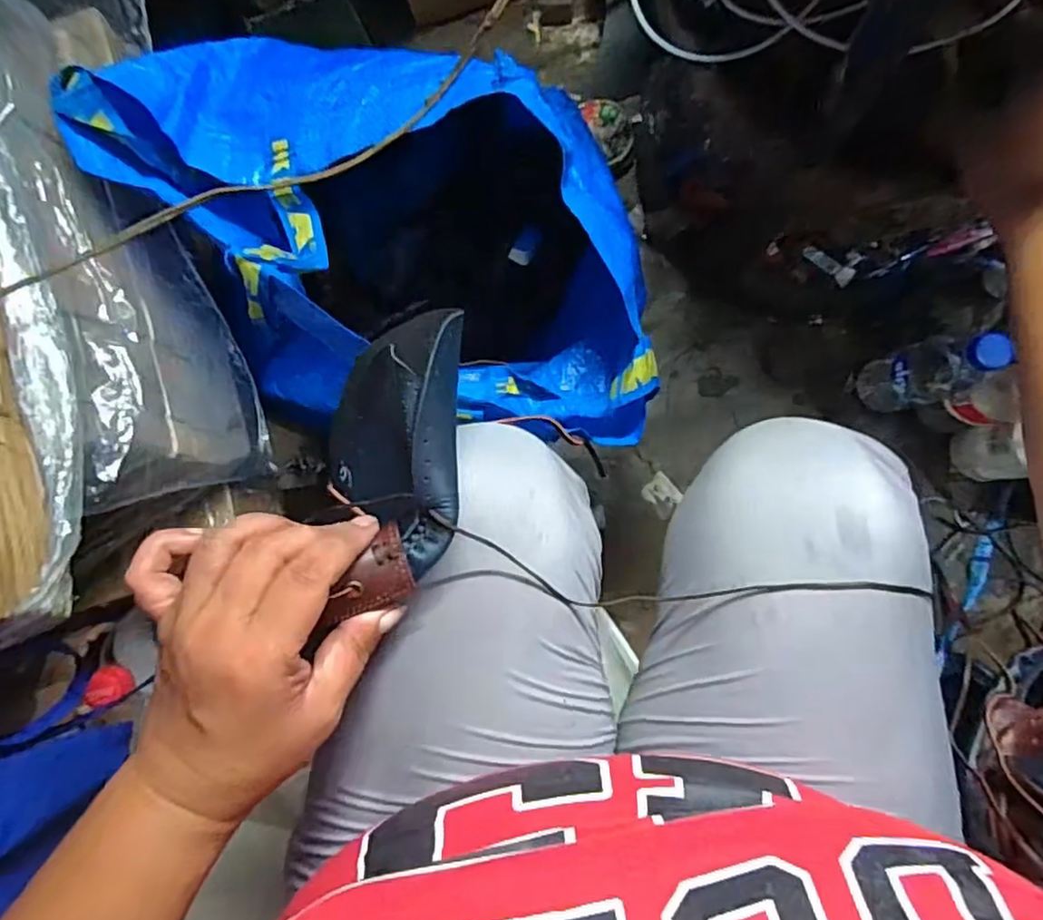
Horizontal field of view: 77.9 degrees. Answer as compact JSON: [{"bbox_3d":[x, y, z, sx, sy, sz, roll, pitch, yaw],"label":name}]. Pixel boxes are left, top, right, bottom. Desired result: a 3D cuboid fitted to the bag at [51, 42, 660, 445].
[{"bbox_3d":[-0.092,-0.192,0.617,0.431,0.364,0.337,5,88,7],"label":"bag"}]

